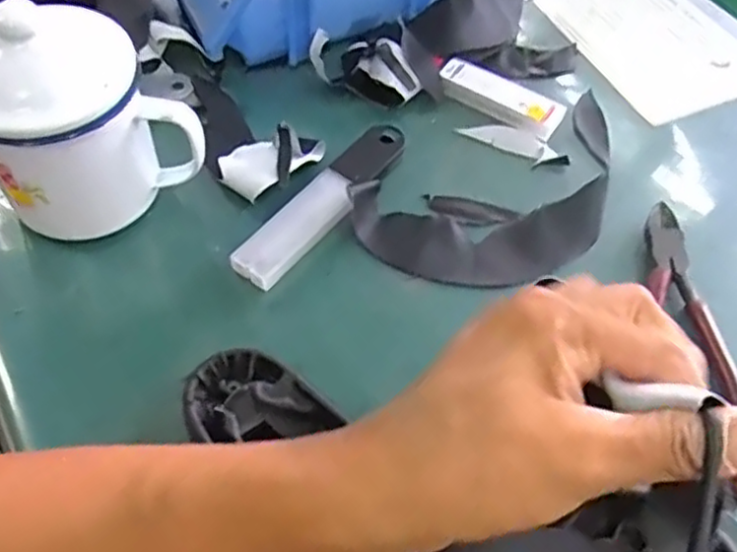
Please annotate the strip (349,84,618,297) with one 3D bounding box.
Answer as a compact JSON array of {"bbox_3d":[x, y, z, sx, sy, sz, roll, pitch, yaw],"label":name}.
[{"bbox_3d":[0.086,-0.045,0.392,0.181,0.015,0.091,-24,60,-19],"label":"strip"}]

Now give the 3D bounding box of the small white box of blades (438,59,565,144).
[{"bbox_3d":[0.082,-0.111,0.437,0.078,0.014,0.025,30,59,16],"label":"small white box of blades"}]

